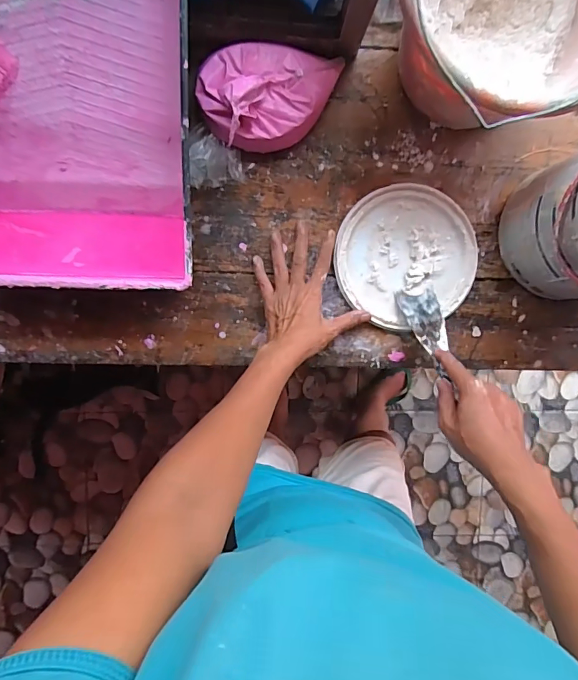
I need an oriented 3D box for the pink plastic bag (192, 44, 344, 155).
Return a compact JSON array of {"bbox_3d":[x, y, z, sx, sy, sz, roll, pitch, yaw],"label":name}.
[{"bbox_3d":[-0.018,-0.284,0.508,0.169,0.051,0.113,-7,96,-4],"label":"pink plastic bag"}]

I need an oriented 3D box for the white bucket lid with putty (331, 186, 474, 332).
[{"bbox_3d":[0.146,-0.107,0.553,0.174,0.015,0.166,0,96,-4],"label":"white bucket lid with putty"}]

